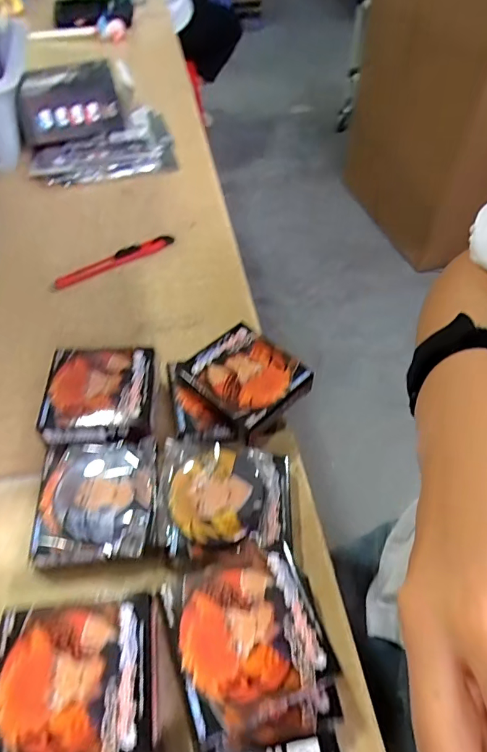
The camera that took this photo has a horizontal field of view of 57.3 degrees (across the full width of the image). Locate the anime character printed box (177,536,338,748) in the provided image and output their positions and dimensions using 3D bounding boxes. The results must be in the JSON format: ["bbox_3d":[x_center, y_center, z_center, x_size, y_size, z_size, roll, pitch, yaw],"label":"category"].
[{"bbox_3d":[0.005,0.124,0.210,0.066,0.012,0.078,-14,54,-9],"label":"anime character printed box"}]

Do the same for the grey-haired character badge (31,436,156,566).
[{"bbox_3d":[-0.088,0.072,0.266,0.070,0.015,0.069,-5,60,4],"label":"grey-haired character badge"}]

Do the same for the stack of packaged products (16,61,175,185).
[{"bbox_3d":[-0.191,-0.330,0.560,0.171,0.065,0.190,-14,54,-10],"label":"stack of packaged products"}]

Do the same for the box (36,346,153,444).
[{"bbox_3d":[-0.096,0.010,0.299,0.070,0.022,0.067,-2,53,-1],"label":"box"}]

